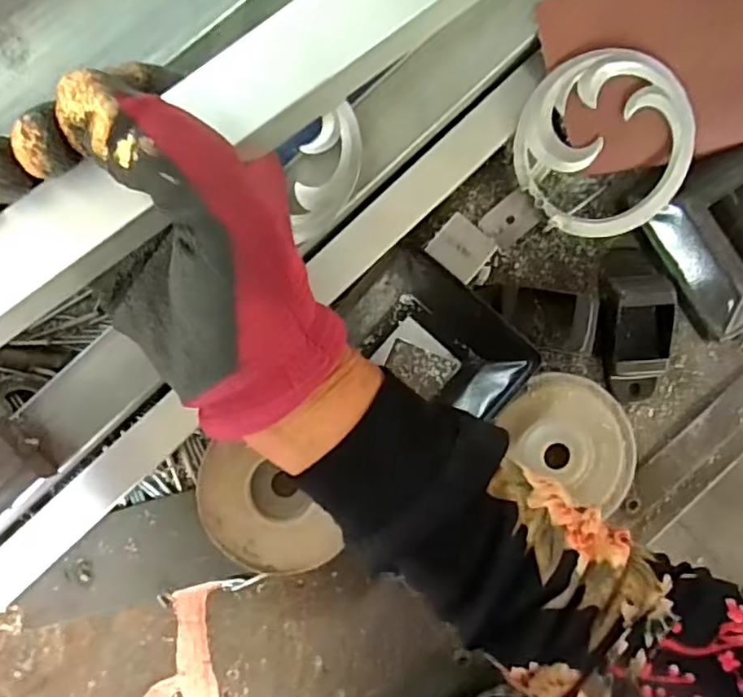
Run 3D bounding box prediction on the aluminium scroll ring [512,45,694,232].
[{"bbox_3d":[0.135,-0.117,0.368,0.100,0.009,0.100,0,106,0],"label":"aluminium scroll ring"}]

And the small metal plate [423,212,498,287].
[{"bbox_3d":[0.053,-0.059,0.371,0.032,0.004,0.030,40,88,3],"label":"small metal plate"}]

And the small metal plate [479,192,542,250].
[{"bbox_3d":[0.085,-0.078,0.390,0.034,0.004,0.024,-38,110,7],"label":"small metal plate"}]

